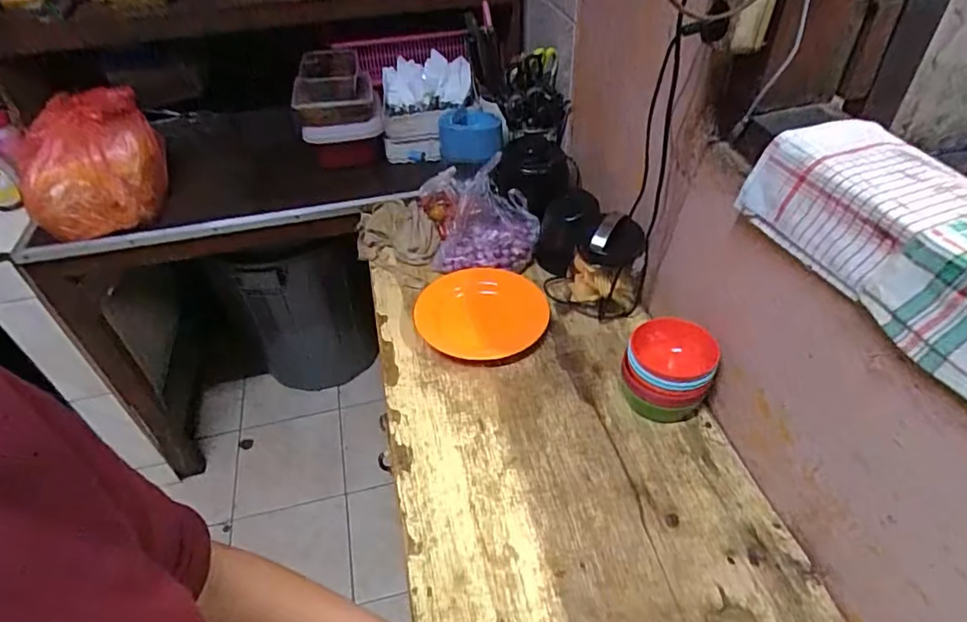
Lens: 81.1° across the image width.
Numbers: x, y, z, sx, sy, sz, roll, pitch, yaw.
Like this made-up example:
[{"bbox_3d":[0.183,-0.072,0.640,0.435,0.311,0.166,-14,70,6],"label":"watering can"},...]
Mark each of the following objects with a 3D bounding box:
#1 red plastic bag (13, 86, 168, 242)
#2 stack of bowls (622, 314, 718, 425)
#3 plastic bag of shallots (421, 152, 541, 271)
[{"bbox_3d":[-0.741,-0.286,1.067,0.241,0.184,0.264,-27,48,-23],"label":"red plastic bag"},{"bbox_3d":[0.248,0.085,0.769,0.110,0.110,0.099,21,49,23],"label":"stack of bowls"},{"bbox_3d":[-0.008,-0.179,1.012,0.189,0.116,0.188,-7,44,-4],"label":"plastic bag of shallots"}]

